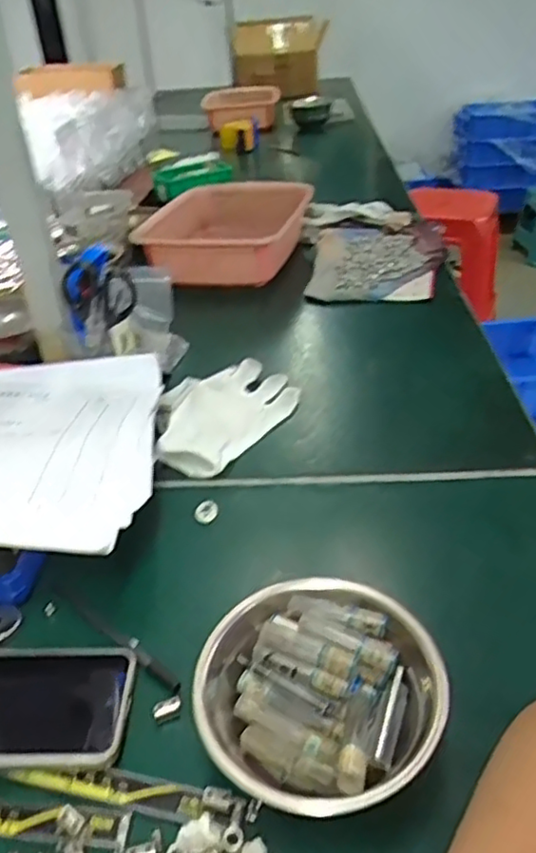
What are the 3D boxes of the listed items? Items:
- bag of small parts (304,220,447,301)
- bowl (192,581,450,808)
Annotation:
[{"bbox_3d":[0.153,-0.234,0.893,0.178,0.026,0.280,4,36,11],"label":"bag of small parts"},{"bbox_3d":[0.028,0.144,0.340,0.122,0.056,0.120,-3,35,2],"label":"bowl"}]

